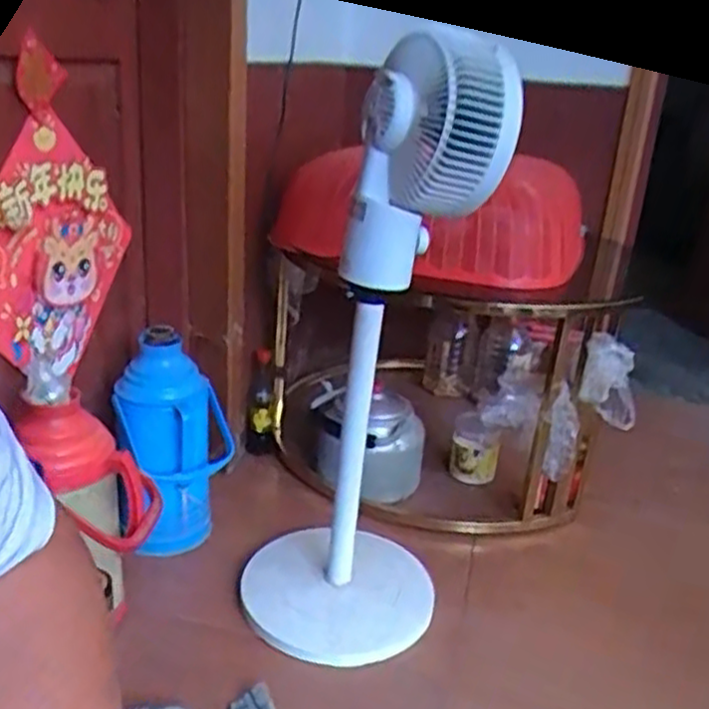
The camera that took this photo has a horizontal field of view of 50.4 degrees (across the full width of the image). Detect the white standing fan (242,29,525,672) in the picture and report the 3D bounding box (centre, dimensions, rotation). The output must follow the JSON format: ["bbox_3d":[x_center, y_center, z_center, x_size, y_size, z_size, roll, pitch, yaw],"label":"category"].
[{"bbox_3d":[0.014,0.022,1.010,0.278,0.820,0.293,5,21,1],"label":"white standing fan"}]

